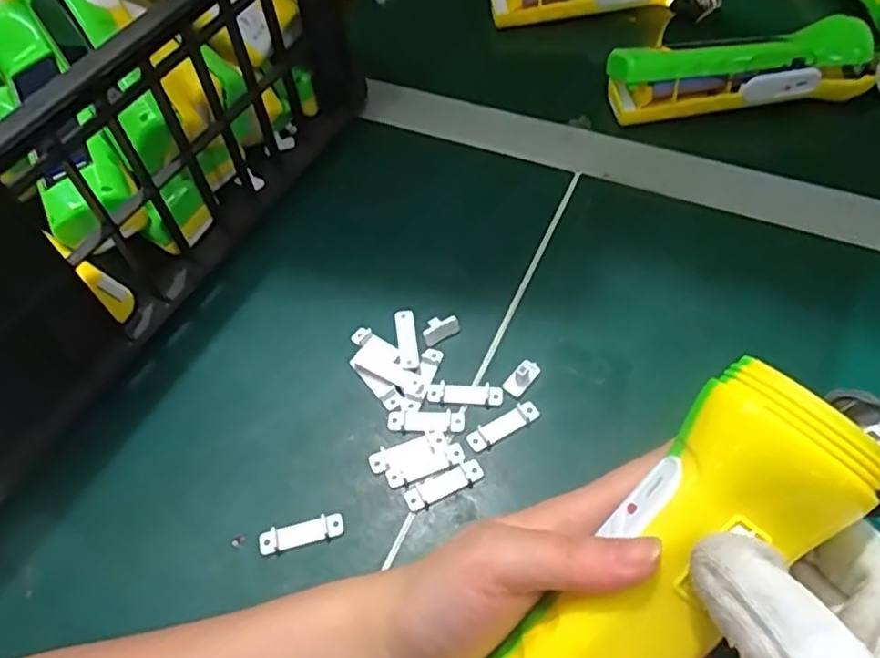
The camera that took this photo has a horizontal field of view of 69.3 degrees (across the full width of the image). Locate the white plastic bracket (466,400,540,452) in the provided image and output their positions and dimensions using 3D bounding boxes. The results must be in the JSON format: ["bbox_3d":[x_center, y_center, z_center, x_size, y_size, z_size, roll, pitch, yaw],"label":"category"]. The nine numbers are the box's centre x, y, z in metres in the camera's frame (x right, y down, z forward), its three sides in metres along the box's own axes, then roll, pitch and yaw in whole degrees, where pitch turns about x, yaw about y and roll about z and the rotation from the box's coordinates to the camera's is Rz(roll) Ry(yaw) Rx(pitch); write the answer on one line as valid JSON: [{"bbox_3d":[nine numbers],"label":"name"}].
[{"bbox_3d":[0.030,0.046,0.306,0.037,0.004,0.010,-28,58,-14],"label":"white plastic bracket"}]

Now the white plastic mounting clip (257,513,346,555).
[{"bbox_3d":[-0.062,0.091,0.283,0.037,0.004,0.010,-13,56,-5],"label":"white plastic mounting clip"}]

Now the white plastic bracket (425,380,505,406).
[{"bbox_3d":[0.012,0.031,0.317,0.038,0.004,0.011,4,56,7],"label":"white plastic bracket"}]

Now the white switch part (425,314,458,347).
[{"bbox_3d":[-0.001,0.000,0.337,0.020,0.006,0.012,-31,59,-16],"label":"white switch part"}]

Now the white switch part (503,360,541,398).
[{"bbox_3d":[0.041,0.024,0.318,0.010,0.008,0.020,35,65,24],"label":"white switch part"}]

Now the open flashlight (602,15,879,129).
[{"bbox_3d":[0.200,-0.171,0.420,0.167,0.039,0.040,-6,56,0],"label":"open flashlight"}]

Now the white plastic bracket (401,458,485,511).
[{"bbox_3d":[0.002,0.071,0.292,0.037,0.004,0.011,-24,57,-12],"label":"white plastic bracket"}]

